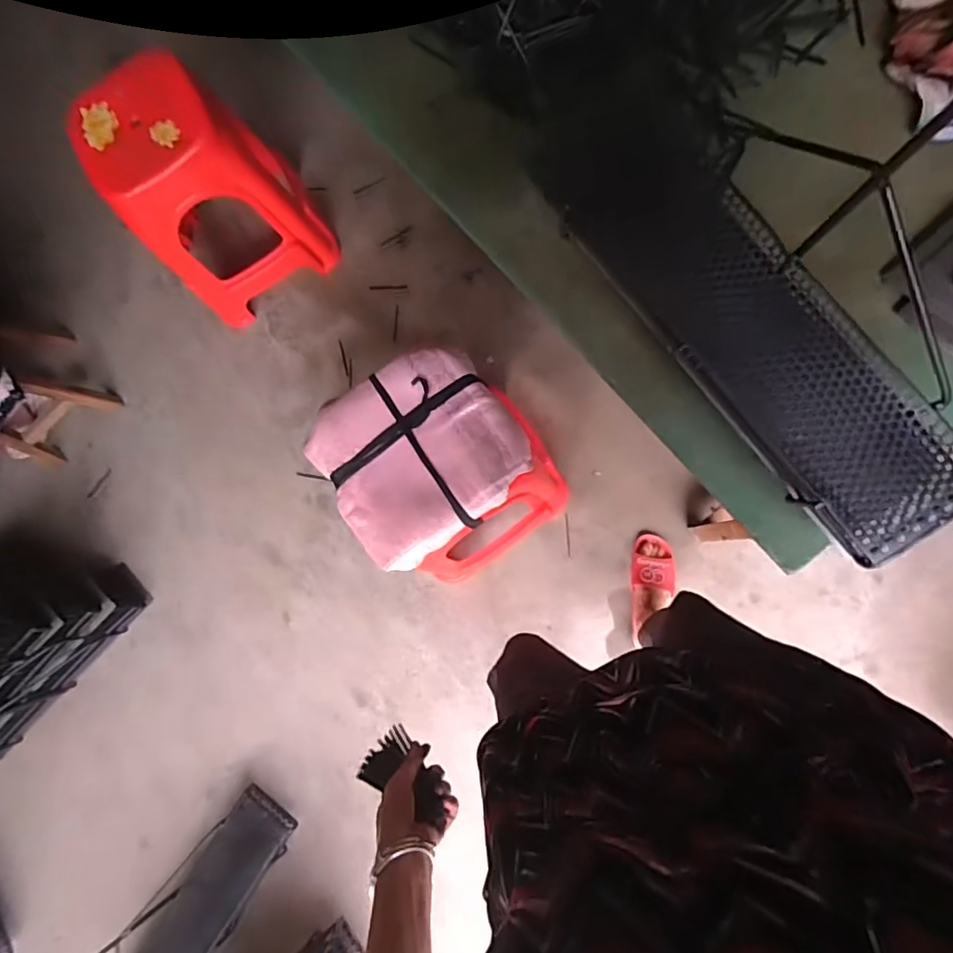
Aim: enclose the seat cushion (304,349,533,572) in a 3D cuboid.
[{"bbox_3d":[-0.098,-0.045,0.924,0.317,0.046,0.303,-34,81,4],"label":"seat cushion"}]

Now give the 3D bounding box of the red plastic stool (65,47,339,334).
[{"bbox_3d":[-0.608,-0.669,1.310,0.354,0.452,0.338,-30,78,2],"label":"red plastic stool"}]

